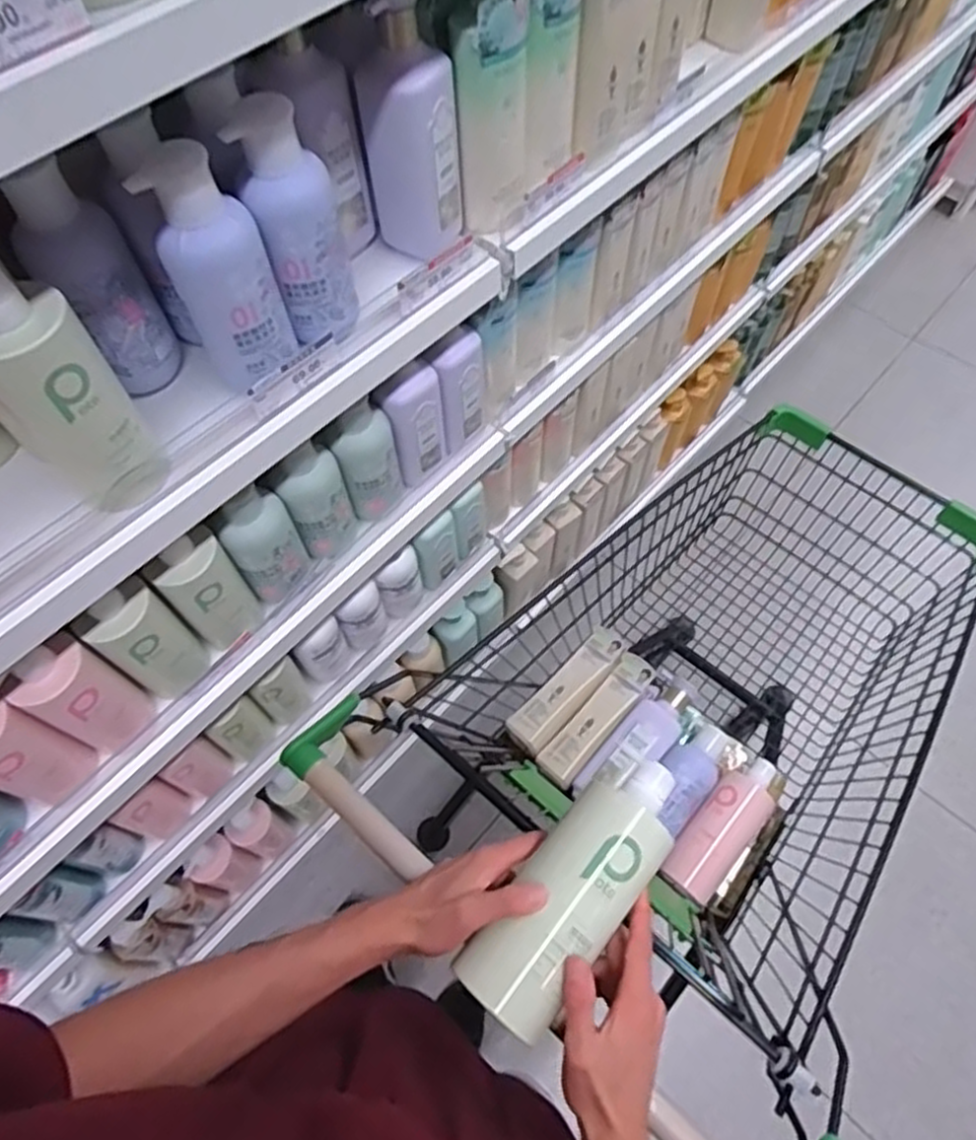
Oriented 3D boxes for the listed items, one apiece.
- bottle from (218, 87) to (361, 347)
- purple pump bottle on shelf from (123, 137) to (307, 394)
[{"bbox_3d":[-0.162,-0.295,0.632,0.079,0.186,0.070,-14,63,-7],"label":"bottle"},{"bbox_3d":[-0.220,-0.247,0.600,0.087,0.181,0.066,-37,68,-17],"label":"purple pump bottle on shelf"}]

